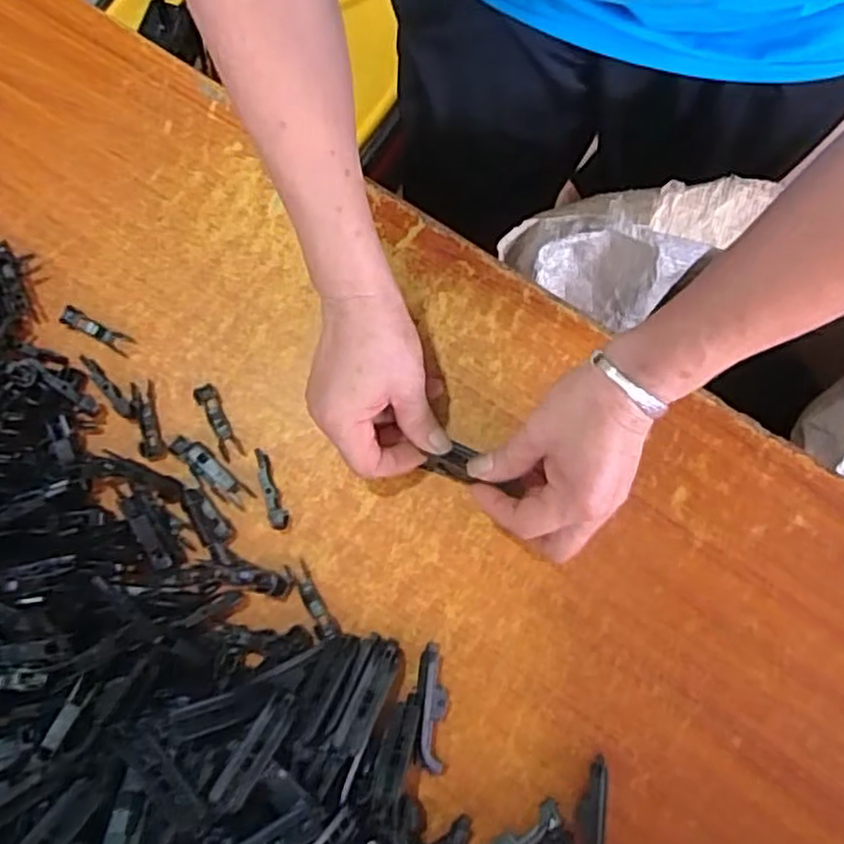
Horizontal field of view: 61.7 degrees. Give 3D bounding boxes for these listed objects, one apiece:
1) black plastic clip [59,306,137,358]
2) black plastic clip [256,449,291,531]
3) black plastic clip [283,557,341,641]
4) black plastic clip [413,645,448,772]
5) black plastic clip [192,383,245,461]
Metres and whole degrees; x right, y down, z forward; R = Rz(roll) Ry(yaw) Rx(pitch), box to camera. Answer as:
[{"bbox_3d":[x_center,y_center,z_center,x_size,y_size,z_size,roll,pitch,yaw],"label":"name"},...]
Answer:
[{"bbox_3d":[-0.235,-0.066,0.509,0.057,0.005,0.014,27,80,6],"label":"black plastic clip"},{"bbox_3d":[-0.104,0.046,0.480,0.012,0.012,0.057,-21,79,-4],"label":"black plastic clip"},{"bbox_3d":[-0.072,0.118,0.467,0.015,0.006,0.055,-27,79,-5],"label":"black plastic clip"},{"bbox_3d":[0.006,0.180,0.444,0.019,0.019,0.074,5,78,2],"label":"black plastic clip"},{"bbox_3d":[-0.142,0.000,0.492,0.015,0.006,0.056,-27,79,-5],"label":"black plastic clip"}]

